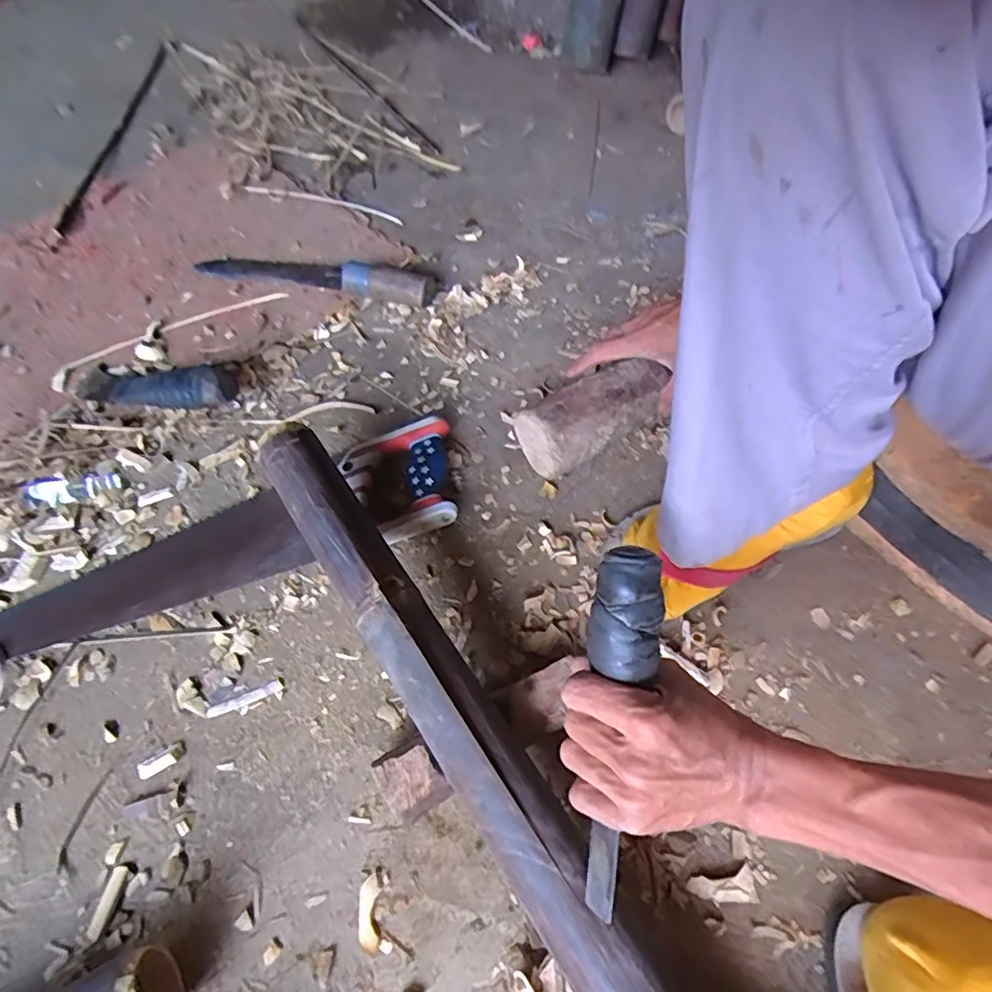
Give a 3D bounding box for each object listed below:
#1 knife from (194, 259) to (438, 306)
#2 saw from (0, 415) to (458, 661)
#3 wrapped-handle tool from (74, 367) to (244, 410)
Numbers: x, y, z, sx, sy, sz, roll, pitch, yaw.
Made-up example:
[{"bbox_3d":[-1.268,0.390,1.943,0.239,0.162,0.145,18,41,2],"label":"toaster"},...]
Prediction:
[{"bbox_3d":[-0.229,-0.284,0.732,0.321,0.029,0.051,13,59,10],"label":"knife"},{"bbox_3d":[-0.284,0.046,0.541,0.510,0.031,0.110,-17,59,-8],"label":"saw"},{"bbox_3d":[-0.370,-0.117,0.632,0.210,0.033,0.052,4,57,21],"label":"wrapped-handle tool"}]

